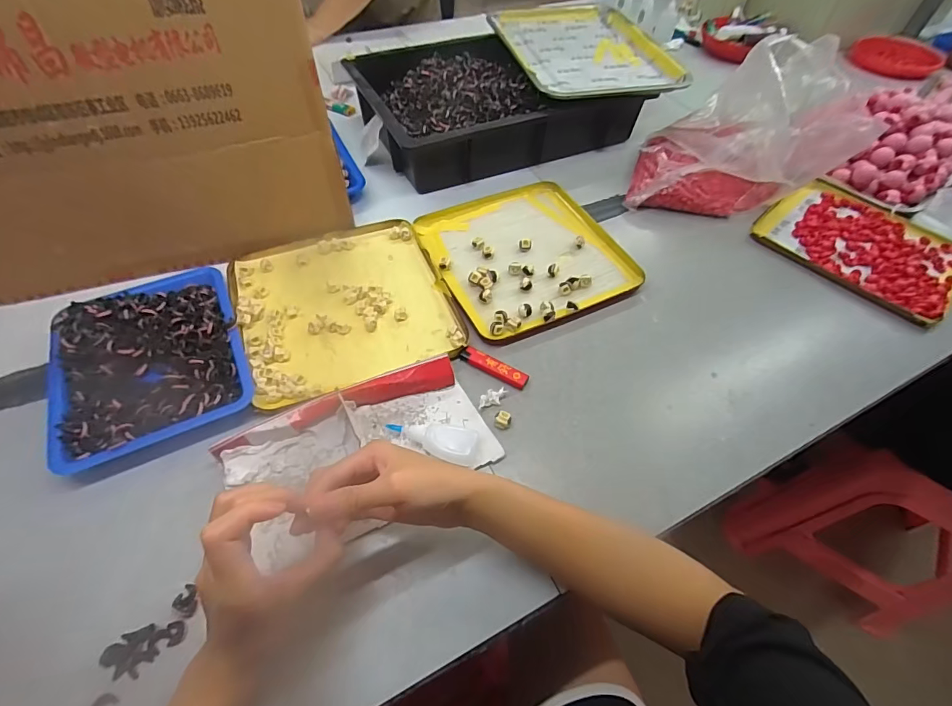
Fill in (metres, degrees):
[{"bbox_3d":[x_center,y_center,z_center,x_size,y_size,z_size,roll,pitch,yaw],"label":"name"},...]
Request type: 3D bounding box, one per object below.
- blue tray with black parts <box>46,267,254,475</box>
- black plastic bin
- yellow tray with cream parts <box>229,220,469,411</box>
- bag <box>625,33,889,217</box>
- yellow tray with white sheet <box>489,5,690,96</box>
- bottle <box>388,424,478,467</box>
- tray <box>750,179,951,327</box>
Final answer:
[{"bbox_3d":[-0.340,0.001,0.463,0.170,0.036,0.214,-22,59,-16],"label":"blue tray with black parts"},{"bbox_3d":[0.023,-0.430,0.749,0.408,0.081,0.298,-22,59,-16],"label":"black plastic bin"},{"bbox_3d":[-0.157,-0.060,0.533,0.235,0.015,0.232,-19,58,-14],"label":"yellow tray with cream parts"},{"bbox_3d":[0.370,-0.320,0.637,0.247,0.170,0.166,8,56,3],"label":"bag"},{"bbox_3d":[0.175,-0.536,0.782,0.260,0.035,0.362,-13,57,-11],"label":"yellow tray with white sheet"},{"bbox_3d":[-0.043,0.086,0.431,0.089,0.020,0.036,10,56,5],"label":"bottle"},{"bbox_3d":[0.539,-0.157,0.616,0.222,0.016,0.237,-34,63,-23],"label":"tray"}]

